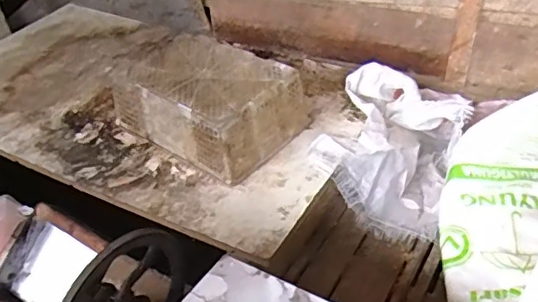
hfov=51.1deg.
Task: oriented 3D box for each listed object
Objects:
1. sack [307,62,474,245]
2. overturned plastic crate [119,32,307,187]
[{"bbox_3d":[0.338,-0.018,1.504,0.335,0.265,0.418,16,43,23],"label":"sack"},{"bbox_3d":[-0.166,-0.141,1.533,0.471,0.167,0.325,29,49,34],"label":"overturned plastic crate"}]

